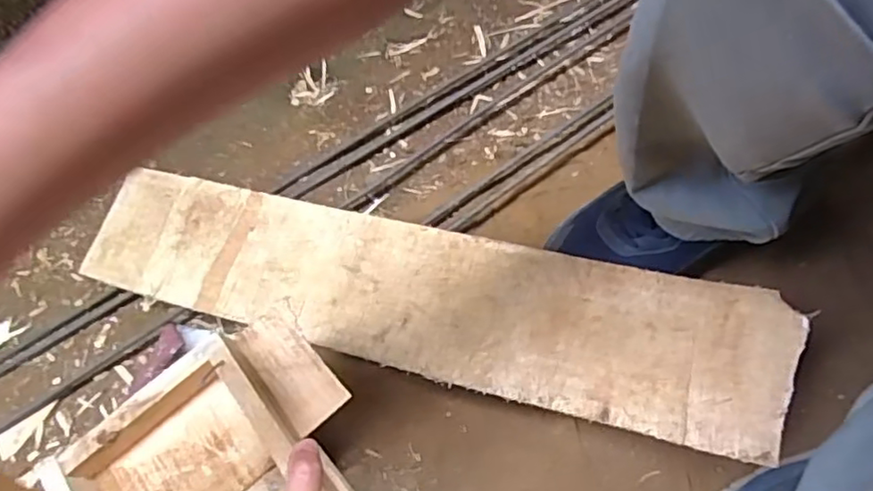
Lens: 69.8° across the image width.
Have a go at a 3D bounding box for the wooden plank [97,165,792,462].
[{"bbox_3d":[-0.048,0.036,0.572,0.658,0.020,0.132,12,73,20],"label":"wooden plank"}]

